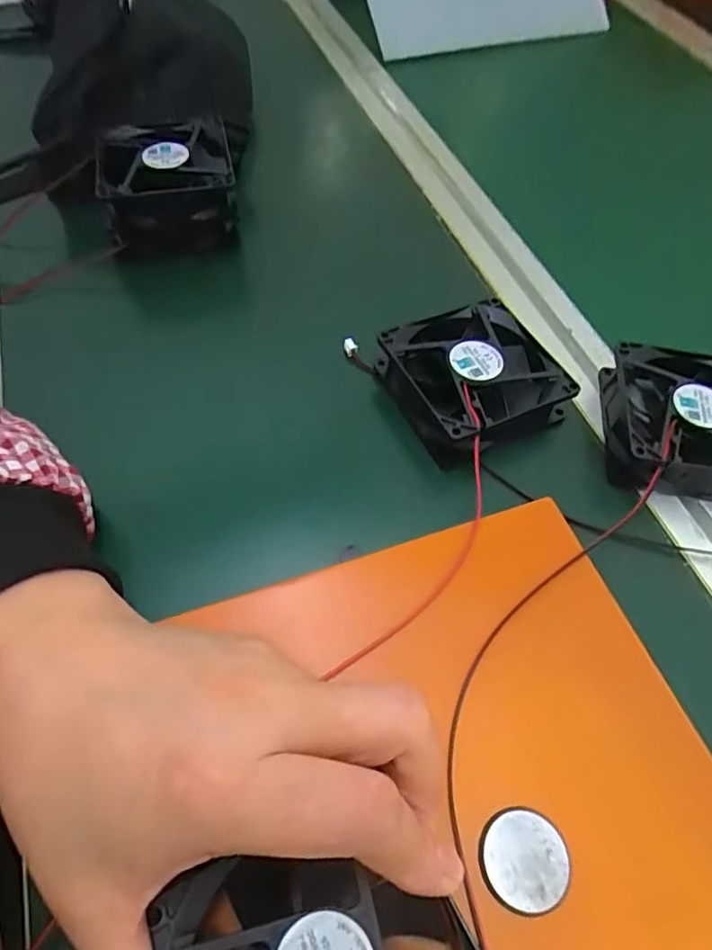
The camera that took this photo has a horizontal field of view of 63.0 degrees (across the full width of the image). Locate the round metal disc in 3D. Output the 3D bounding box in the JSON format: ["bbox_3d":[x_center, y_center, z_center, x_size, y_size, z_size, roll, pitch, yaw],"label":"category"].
[{"bbox_3d":[0.056,0.129,0.195,0.029,0.008,0.029,1,57,-1],"label":"round metal disc"}]

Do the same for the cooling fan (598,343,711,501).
[{"bbox_3d":[0.172,-0.026,0.302,0.086,0.028,0.088,6,57,2],"label":"cooling fan"}]

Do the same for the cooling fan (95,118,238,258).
[{"bbox_3d":[-0.120,-0.185,0.377,0.078,0.054,0.076,-11,58,-8],"label":"cooling fan"}]

